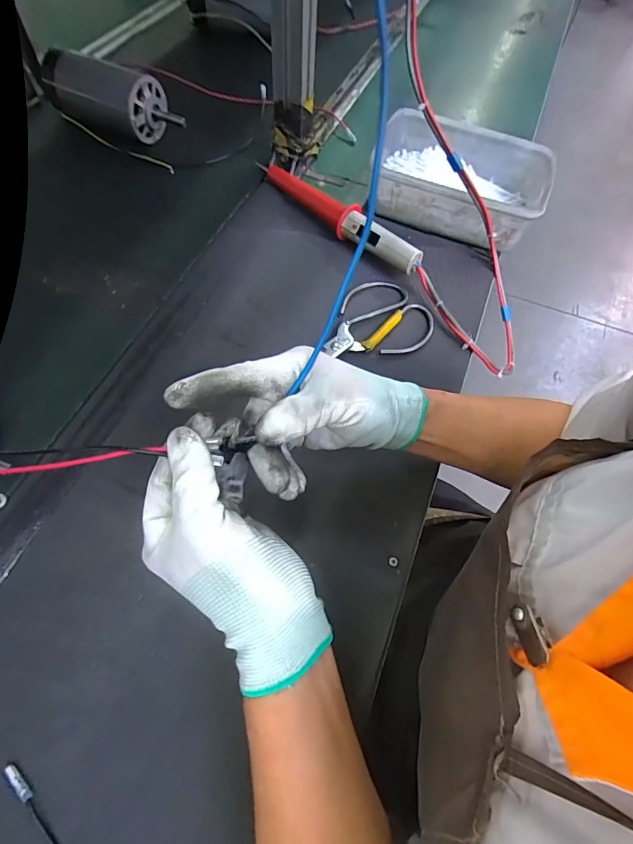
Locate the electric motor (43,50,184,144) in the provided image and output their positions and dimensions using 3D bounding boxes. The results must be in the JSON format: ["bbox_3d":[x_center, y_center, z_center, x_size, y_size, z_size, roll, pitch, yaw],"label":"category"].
[{"bbox_3d":[-0.293,-0.469,0.618,0.220,0.074,0.070,20,62,8],"label":"electric motor"}]

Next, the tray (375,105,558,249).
[{"bbox_3d":[0.189,-0.316,0.562,0.214,0.071,0.172,14,61,5],"label":"tray"}]

